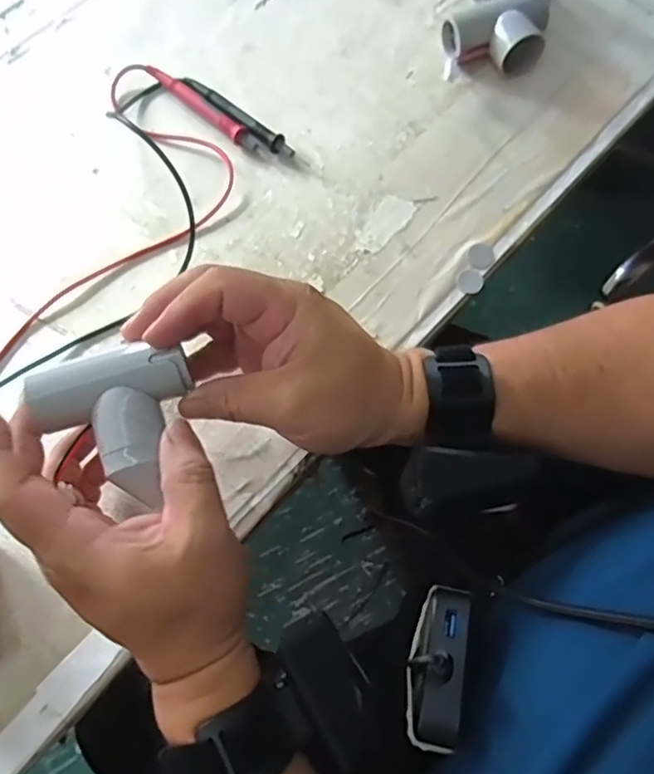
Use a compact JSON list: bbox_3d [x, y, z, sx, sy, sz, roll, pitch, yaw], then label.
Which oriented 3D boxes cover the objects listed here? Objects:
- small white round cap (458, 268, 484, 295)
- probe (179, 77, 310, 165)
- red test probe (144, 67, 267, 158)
[{"bbox_3d":[0.096,-0.070,0.401,0.016,0.004,0.018,41,76,14],"label":"small white round cap"},{"bbox_3d":[-0.064,-0.202,0.448,0.122,0.009,0.015,41,76,14],"label":"probe"},{"bbox_3d":[-0.090,-0.207,0.449,0.119,0.009,0.013,42,76,14],"label":"red test probe"}]

